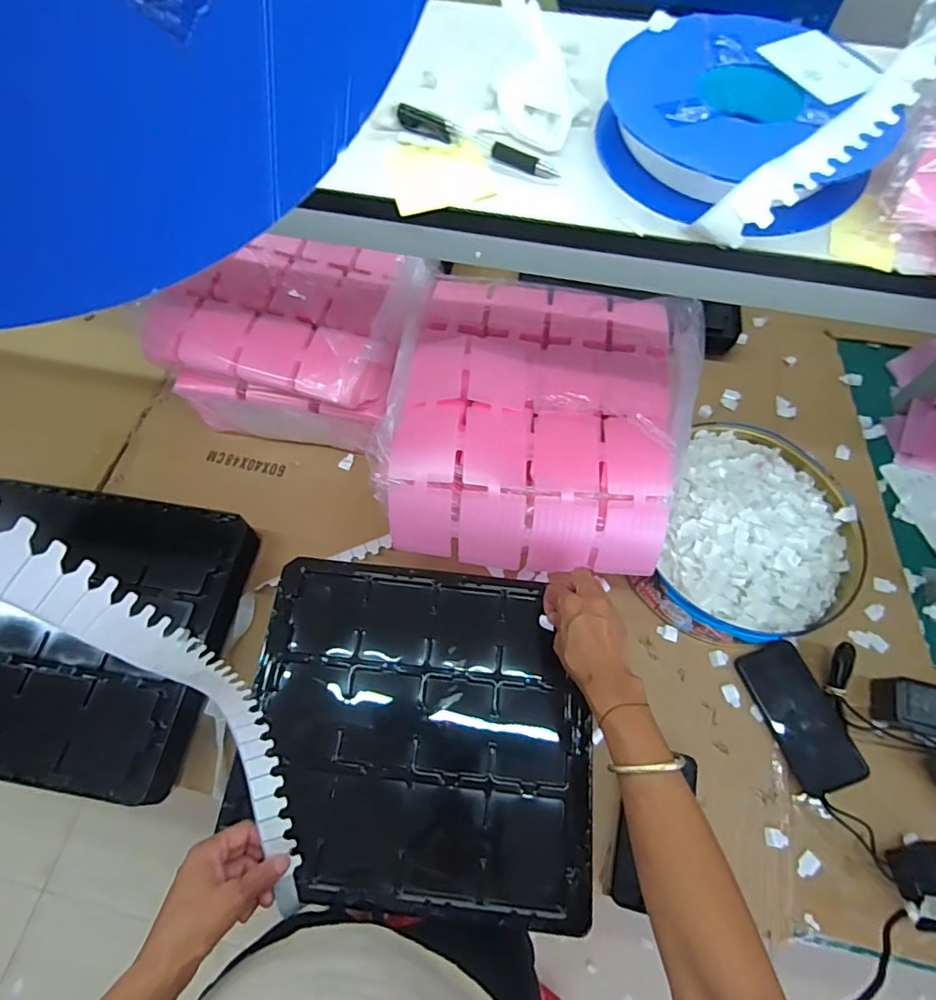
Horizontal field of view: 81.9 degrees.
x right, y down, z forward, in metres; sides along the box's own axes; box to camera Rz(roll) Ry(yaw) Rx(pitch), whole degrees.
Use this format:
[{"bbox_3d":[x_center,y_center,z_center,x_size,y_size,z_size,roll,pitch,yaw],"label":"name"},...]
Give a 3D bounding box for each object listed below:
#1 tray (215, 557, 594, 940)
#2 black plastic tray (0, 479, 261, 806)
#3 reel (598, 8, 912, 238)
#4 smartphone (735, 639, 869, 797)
[{"bbox_3d":[-0.053,0.241,0.589,0.364,0.025,0.332,6,65,2],"label":"tray"},{"bbox_3d":[-0.504,0.163,0.692,0.382,0.077,0.346,8,65,4],"label":"black plastic tray"},{"bbox_3d":[0.206,-0.286,0.408,0.195,0.044,0.199,0,65,0],"label":"reel"},{"bbox_3d":[0.407,0.263,0.664,0.080,0.009,0.166,-21,64,3],"label":"smartphone"}]

